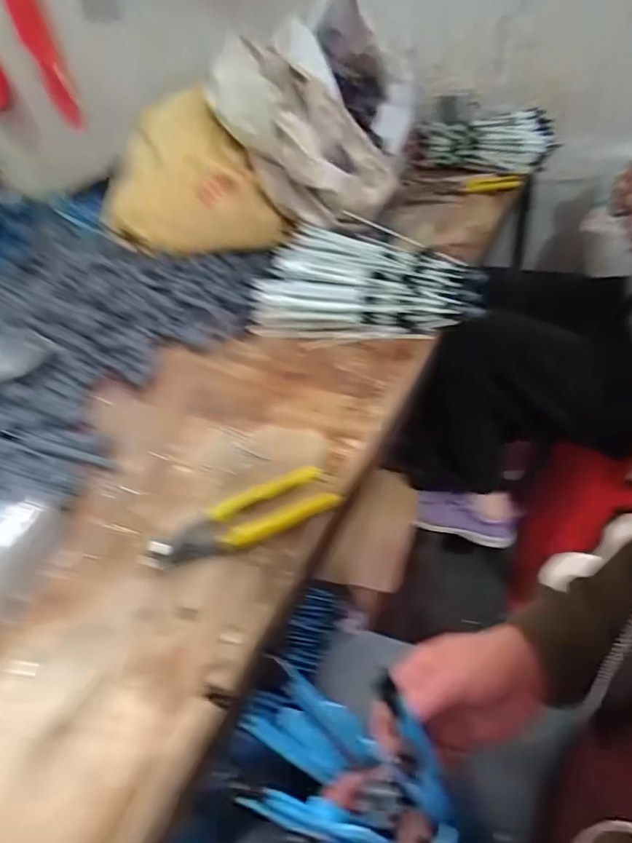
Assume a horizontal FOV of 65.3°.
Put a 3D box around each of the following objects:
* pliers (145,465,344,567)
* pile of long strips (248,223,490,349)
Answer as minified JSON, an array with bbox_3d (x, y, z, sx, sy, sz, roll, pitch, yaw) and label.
[{"bbox_3d":[-0.064,0.086,0.435,0.164,0.016,0.054,-22,42,-16],"label":"pliers"},{"bbox_3d":[0.077,-0.200,0.710,0.304,0.055,0.233,2,41,11],"label":"pile of long strips"}]

